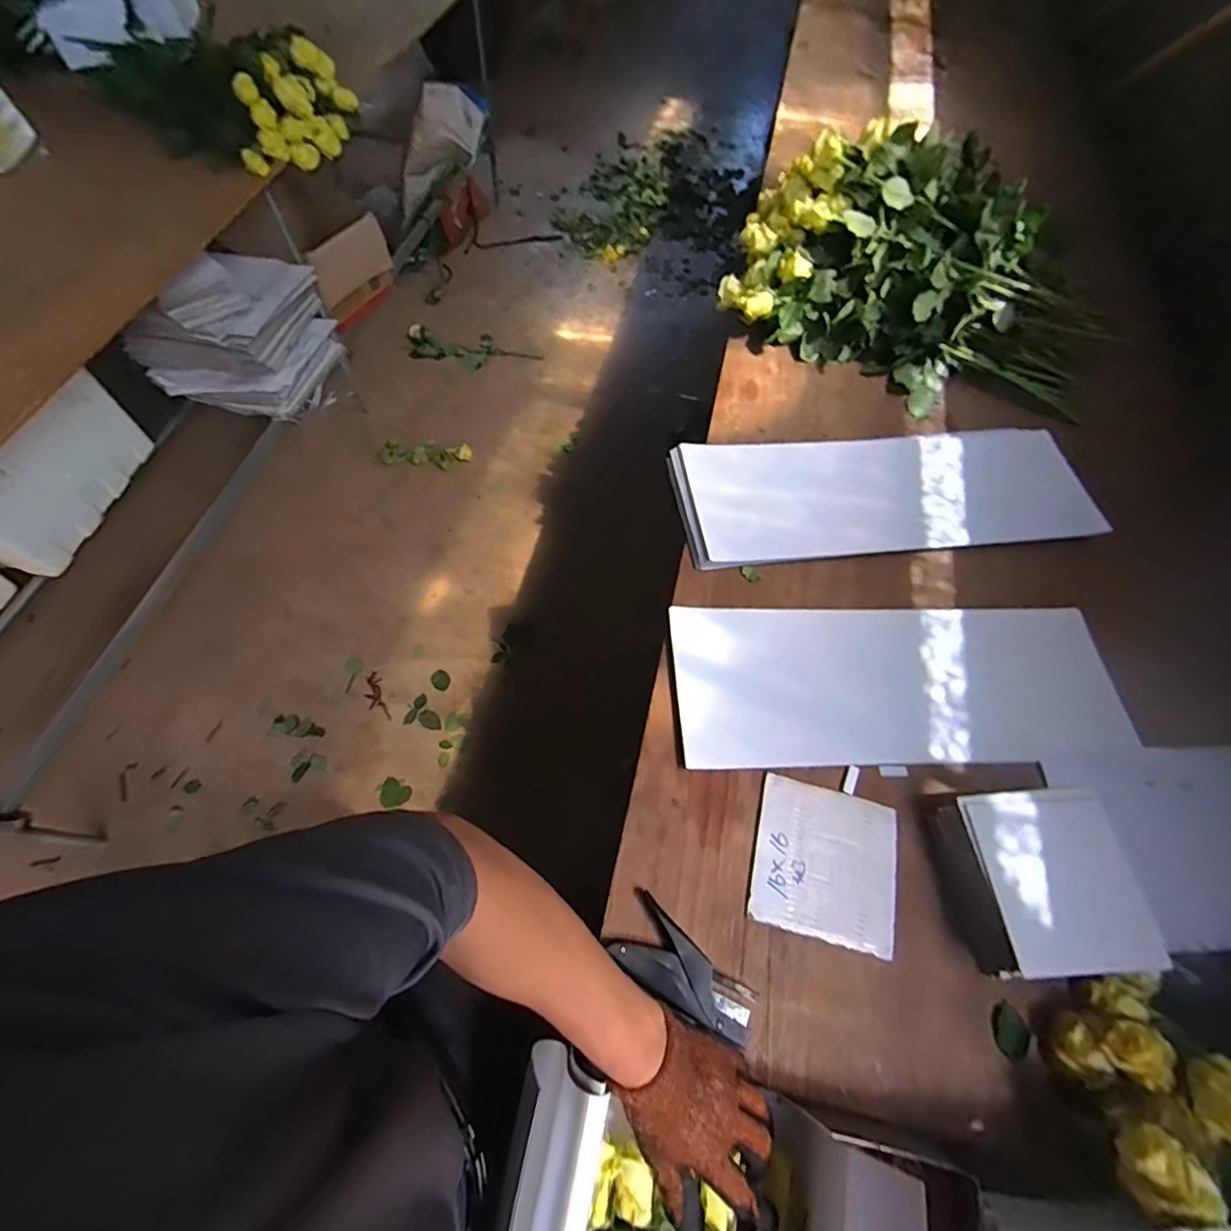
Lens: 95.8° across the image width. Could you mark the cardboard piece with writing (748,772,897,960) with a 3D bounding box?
[{"bbox_3d":[0.224,0.262,0.594,0.146,0.007,0.149,16,63,2],"label":"cardboard piece with writing"}]

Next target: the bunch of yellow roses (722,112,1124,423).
[{"bbox_3d":[0.523,-0.597,0.940,0.623,0.205,0.394,20,62,9],"label":"bunch of yellow roses"}]

